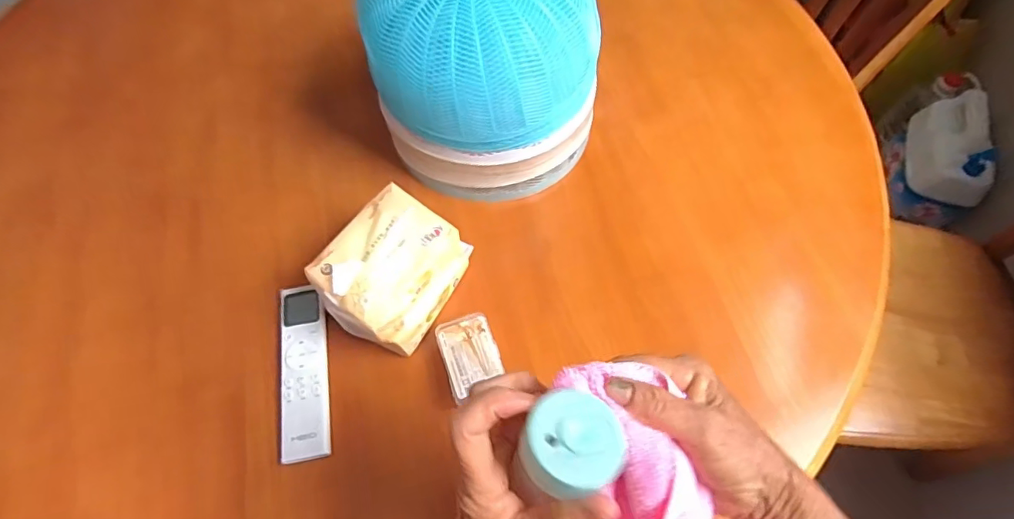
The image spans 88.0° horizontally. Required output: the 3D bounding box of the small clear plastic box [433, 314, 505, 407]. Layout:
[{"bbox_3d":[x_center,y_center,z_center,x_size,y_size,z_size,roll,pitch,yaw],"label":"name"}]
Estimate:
[{"bbox_3d":[-0.037,0.094,0.521,0.053,0.030,0.074,-18,68,-7],"label":"small clear plastic box"}]

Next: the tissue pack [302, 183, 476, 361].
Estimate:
[{"bbox_3d":[-0.113,0.012,0.524,0.105,0.097,0.137,29,69,13],"label":"tissue pack"}]

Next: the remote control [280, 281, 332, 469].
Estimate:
[{"bbox_3d":[-0.203,0.107,0.524,0.047,0.013,0.175,-10,67,-4],"label":"remote control"}]

